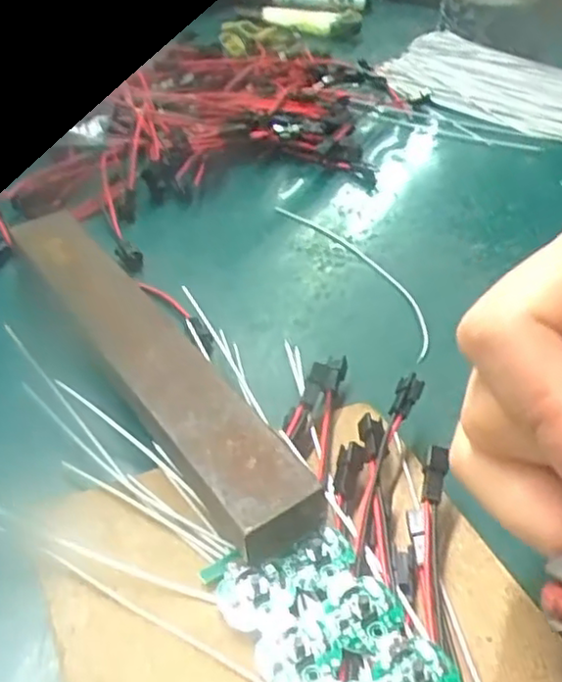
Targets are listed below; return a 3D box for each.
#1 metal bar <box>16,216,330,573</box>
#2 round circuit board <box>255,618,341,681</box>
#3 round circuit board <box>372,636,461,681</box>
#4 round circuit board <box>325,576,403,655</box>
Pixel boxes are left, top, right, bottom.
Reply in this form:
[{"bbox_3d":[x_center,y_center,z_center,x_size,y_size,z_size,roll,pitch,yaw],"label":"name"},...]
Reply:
[{"bbox_3d":[-0.055,0.003,0.263,0.034,0.017,0.196,-23,49,-30],"label":"metal bar"},{"bbox_3d":[0.005,0.086,0.190,0.020,0.004,0.020,4,41,-3],"label":"round circuit board"},{"bbox_3d":[0.035,0.088,0.183,0.020,0.004,0.022,4,41,-3],"label":"round circuit board"},{"bbox_3d":[0.024,0.077,0.197,0.019,0.004,0.021,36,49,29],"label":"round circuit board"}]

